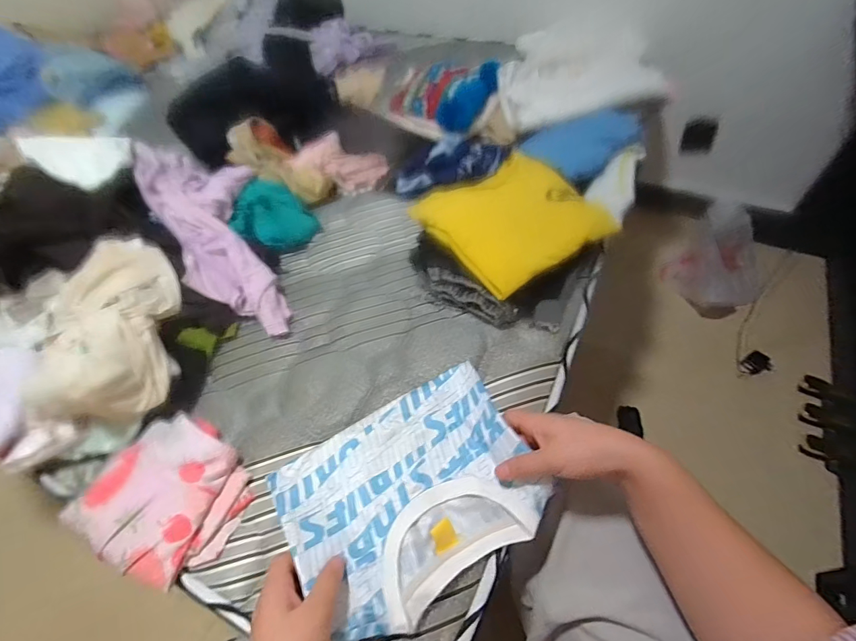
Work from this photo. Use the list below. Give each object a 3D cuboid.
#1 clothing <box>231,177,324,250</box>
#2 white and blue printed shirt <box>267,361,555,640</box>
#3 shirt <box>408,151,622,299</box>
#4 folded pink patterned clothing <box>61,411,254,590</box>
[{"bbox_3d":[-0.266,-0.188,0.731,0.127,0.064,0.143,7,54,10],"label":"clothing"},{"bbox_3d":[-0.020,0.182,0.449,0.256,0.045,0.200,-27,55,-15],"label":"white and blue printed shirt"},{"bbox_3d":[0.139,-0.169,0.635,0.250,0.040,0.221,-34,57,-19],"label":"shirt"},{"bbox_3d":[-0.301,0.196,0.472,0.177,0.050,0.159,22,58,20],"label":"folded pink patterned clothing"}]

